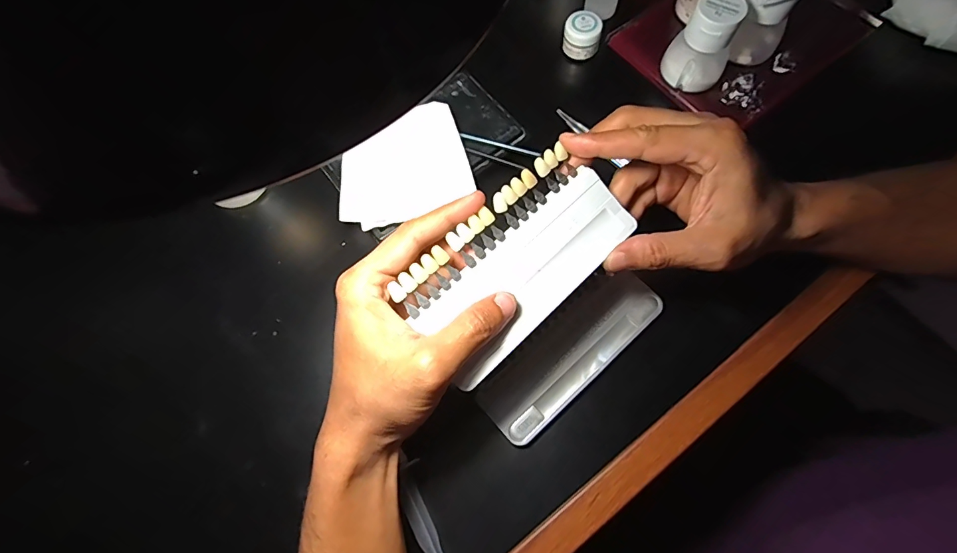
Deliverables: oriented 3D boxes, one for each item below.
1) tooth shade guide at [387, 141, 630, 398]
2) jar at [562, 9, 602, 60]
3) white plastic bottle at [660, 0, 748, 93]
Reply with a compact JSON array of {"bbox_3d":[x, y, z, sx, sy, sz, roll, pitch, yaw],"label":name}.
[{"bbox_3d":[0.024,-0.011,0.261,0.141,0.015,0.073,-42,92,-12],"label":"tooth shade guide"},{"bbox_3d":[0.095,-0.222,0.396,0.032,0.025,0.031,-1,71,2],"label":"jar"},{"bbox_3d":[0.187,-0.193,0.355,0.049,0.066,0.045,29,75,11],"label":"white plastic bottle"}]

